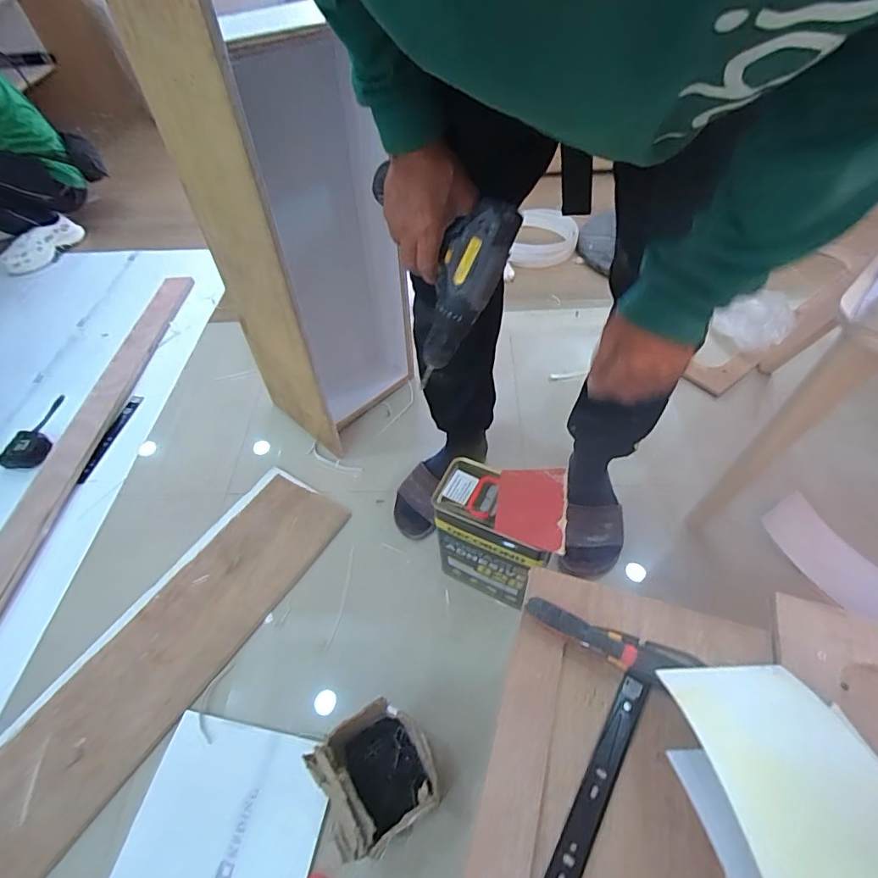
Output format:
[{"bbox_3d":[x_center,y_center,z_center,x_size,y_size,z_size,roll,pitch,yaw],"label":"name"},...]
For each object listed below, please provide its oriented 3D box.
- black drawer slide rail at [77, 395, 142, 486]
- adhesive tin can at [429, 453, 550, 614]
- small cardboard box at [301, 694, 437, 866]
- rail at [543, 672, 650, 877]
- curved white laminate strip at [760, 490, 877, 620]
[{"bbox_3d":[-0.727,-0.003,1.055,0.030,0.010,0.241,3,52,7],"label":"black drawer slide rail"},{"bbox_3d":[0.076,0.145,0.707,0.164,0.228,0.088,24,58,22],"label":"adhesive tin can"},{"bbox_3d":[-0.079,0.429,0.608,0.140,0.103,0.132,-34,57,-20],"label":"small cardboard box"},{"bbox_3d":[0.138,0.309,0.420,0.024,0.010,0.207,26,58,23],"label":"rail"},{"bbox_3d":[0.642,0.204,0.760,0.099,0.011,0.249,-35,55,-4],"label":"curved white laminate strip"}]

